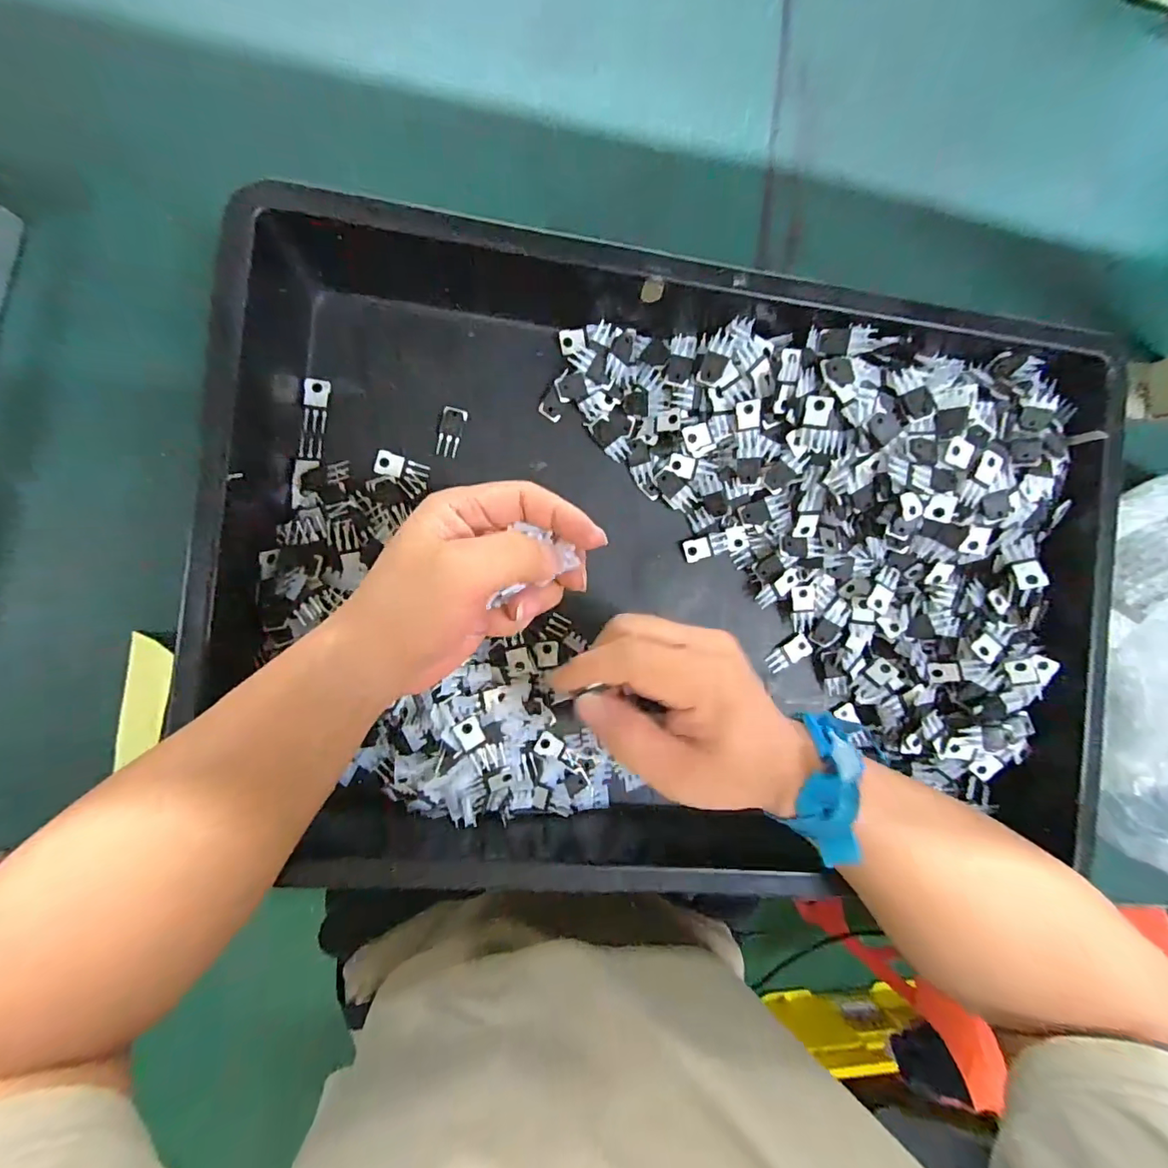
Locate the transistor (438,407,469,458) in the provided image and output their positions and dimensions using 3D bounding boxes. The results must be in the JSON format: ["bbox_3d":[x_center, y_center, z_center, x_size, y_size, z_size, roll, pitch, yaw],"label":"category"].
[{"bbox_3d":[-0.091,-0.104,0.350,0.016,0.004,0.033,13,88,-7],"label":"transistor"}]

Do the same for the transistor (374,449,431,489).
[{"bbox_3d":[-0.122,-0.077,0.344,0.034,0.005,0.017,14,88,-7],"label":"transistor"}]

